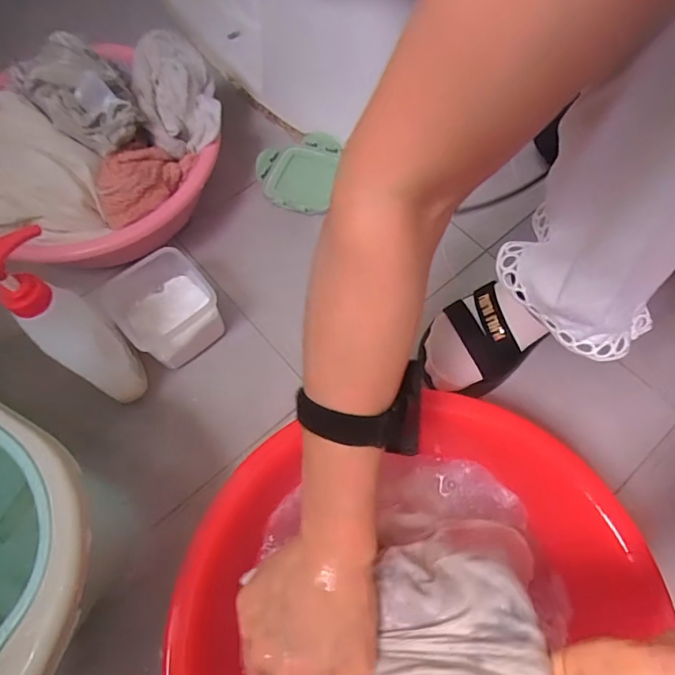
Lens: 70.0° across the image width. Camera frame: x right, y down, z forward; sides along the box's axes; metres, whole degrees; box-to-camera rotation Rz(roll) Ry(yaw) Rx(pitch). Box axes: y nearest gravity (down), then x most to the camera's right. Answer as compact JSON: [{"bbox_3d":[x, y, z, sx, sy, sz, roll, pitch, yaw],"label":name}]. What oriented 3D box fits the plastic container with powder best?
[{"bbox_3d":[-0.200,-0.033,0.569,0.108,0.085,0.113,-36,69,-15],"label":"plastic container with powder"}]

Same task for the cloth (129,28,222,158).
[{"bbox_3d":[-0.196,-0.301,0.588,0.090,0.062,0.141,-16,66,-7],"label":"cloth"}]

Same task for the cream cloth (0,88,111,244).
[{"bbox_3d":[-0.342,-0.177,0.527,0.186,0.040,0.135,39,84,-3],"label":"cream cloth"}]

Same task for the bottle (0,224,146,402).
[{"bbox_3d":[-0.247,-0.010,0.454,0.075,0.228,0.067,32,69,14],"label":"bottle"}]

